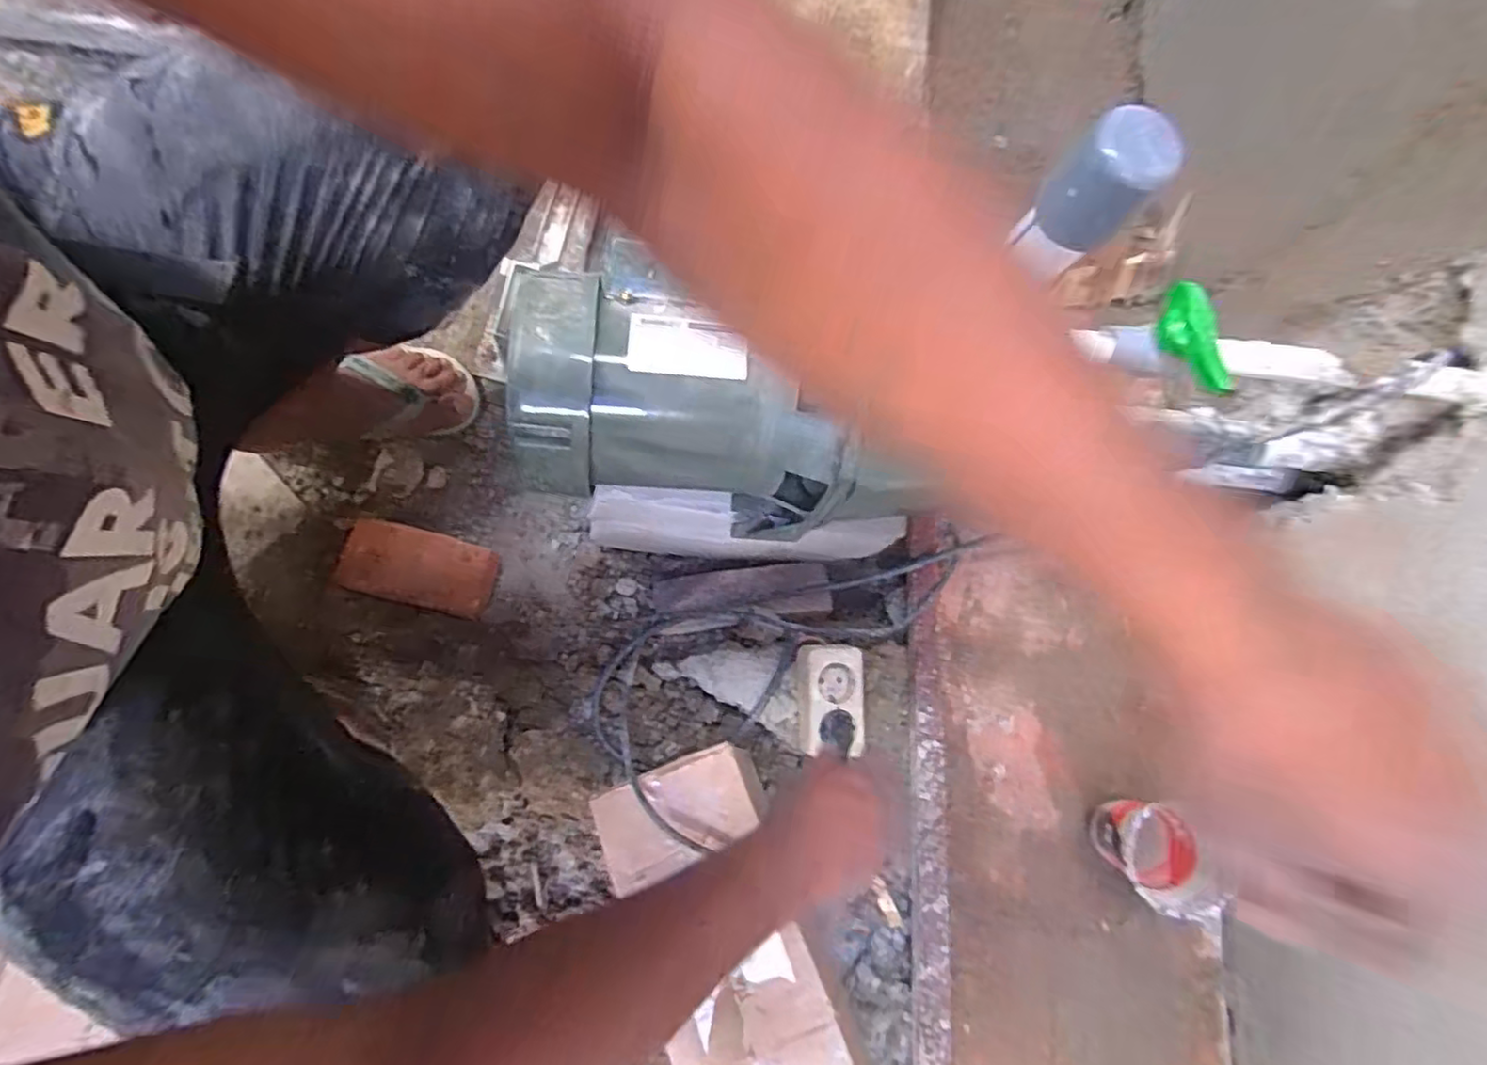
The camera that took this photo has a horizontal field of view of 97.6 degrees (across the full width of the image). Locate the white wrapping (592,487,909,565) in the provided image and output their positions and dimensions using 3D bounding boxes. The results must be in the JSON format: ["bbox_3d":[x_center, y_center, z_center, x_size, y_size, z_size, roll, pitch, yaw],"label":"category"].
[{"bbox_3d":[-0.004,0.001,0.658,0.304,0.212,0.027,7,79,-4],"label":"white wrapping"}]

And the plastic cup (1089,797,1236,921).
[{"bbox_3d":[0.367,0.292,0.601,0.083,0.102,0.077,1,80,-5],"label":"plastic cup"}]

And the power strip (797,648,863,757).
[{"bbox_3d":[0.084,0.160,0.625,0.063,0.035,0.101,0,78,1],"label":"power strip"}]

